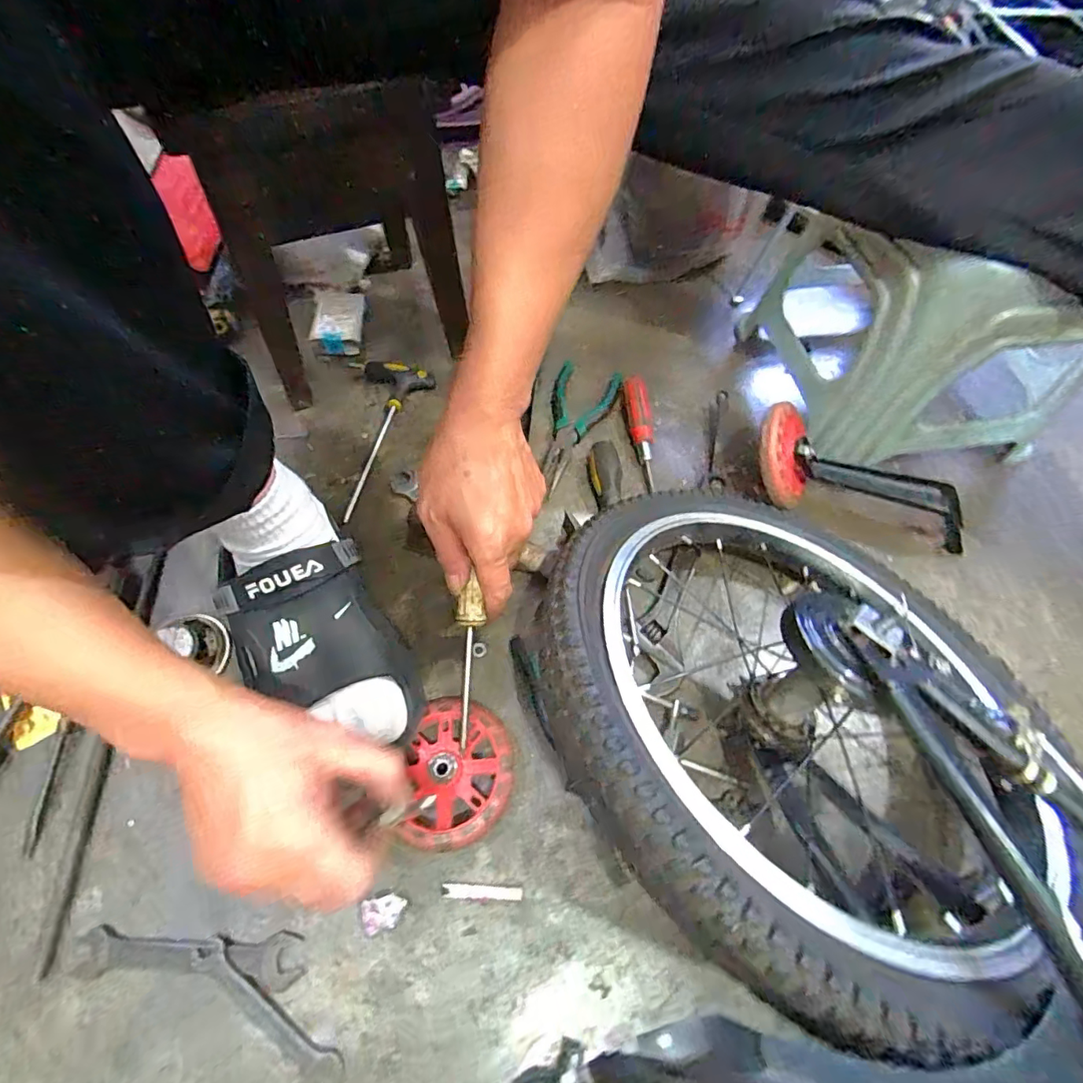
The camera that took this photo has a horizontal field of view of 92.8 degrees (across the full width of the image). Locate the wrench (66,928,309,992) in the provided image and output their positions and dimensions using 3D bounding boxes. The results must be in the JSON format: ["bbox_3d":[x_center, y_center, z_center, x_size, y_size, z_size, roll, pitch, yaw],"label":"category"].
[{"bbox_3d":[-0.229,0.271,0.335,0.141,0.011,0.029,2,59,-2],"label":"wrench"}]

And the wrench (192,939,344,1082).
[{"bbox_3d":[-0.174,0.297,0.322,0.118,0.009,0.022,32,63,14],"label":"wrench"}]

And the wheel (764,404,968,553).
[{"bbox_3d":[0.318,-0.067,0.517,0.223,0.082,0.105,8,59,1],"label":"wheel"}]

